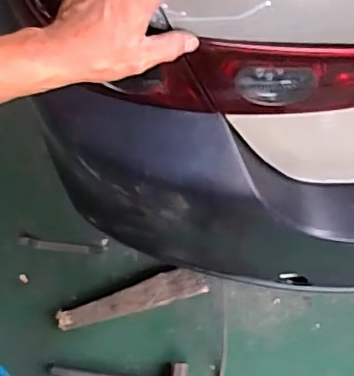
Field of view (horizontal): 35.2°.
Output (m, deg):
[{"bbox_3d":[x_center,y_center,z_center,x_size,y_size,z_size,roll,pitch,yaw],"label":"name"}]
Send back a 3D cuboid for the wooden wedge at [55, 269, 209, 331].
[{"bbox_3d":[-0.113,0.275,1.380,0.369,0.026,0.073,-17,66,-2],"label":"wooden wedge"}]

